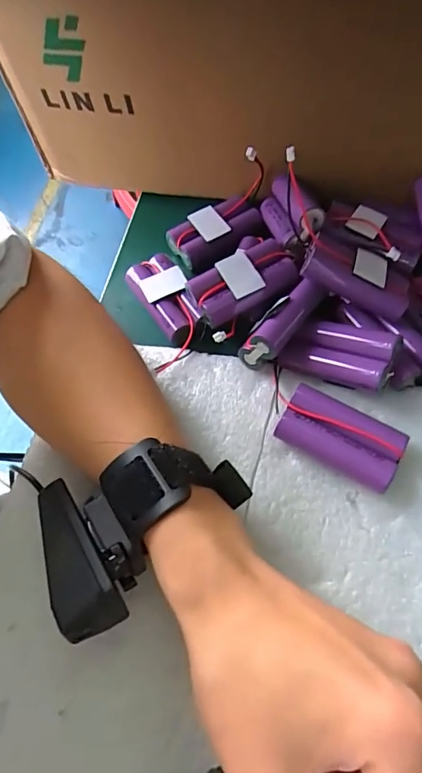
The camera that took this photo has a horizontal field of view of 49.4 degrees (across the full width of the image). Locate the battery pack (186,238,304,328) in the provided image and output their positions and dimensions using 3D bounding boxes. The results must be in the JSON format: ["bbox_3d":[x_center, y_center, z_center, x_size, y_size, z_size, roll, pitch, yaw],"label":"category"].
[{"bbox_3d":[0.021,-0.064,0.298,0.066,0.025,0.037,-26,64,-9],"label":"battery pack"}]

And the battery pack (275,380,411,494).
[{"bbox_3d":[0.071,0.028,0.254,0.065,0.020,0.033,27,68,17],"label":"battery pack"}]

